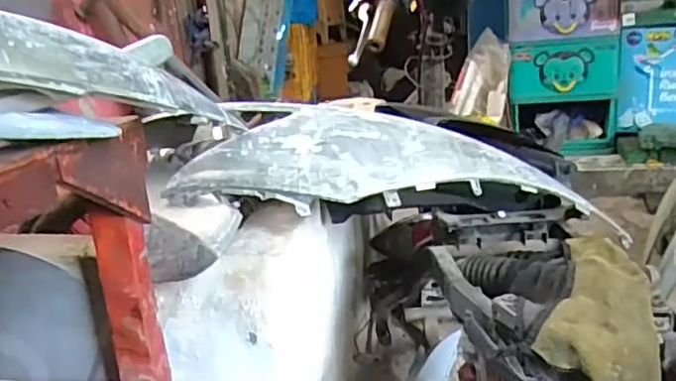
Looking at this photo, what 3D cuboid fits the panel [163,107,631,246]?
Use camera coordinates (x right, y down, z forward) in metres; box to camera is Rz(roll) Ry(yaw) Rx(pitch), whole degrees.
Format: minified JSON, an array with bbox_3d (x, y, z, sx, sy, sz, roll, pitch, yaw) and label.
[{"bbox_3d":[0.078,-0.023,0.895,0.604,0.177,0.149,-10,16,-15],"label":"panel"}]

